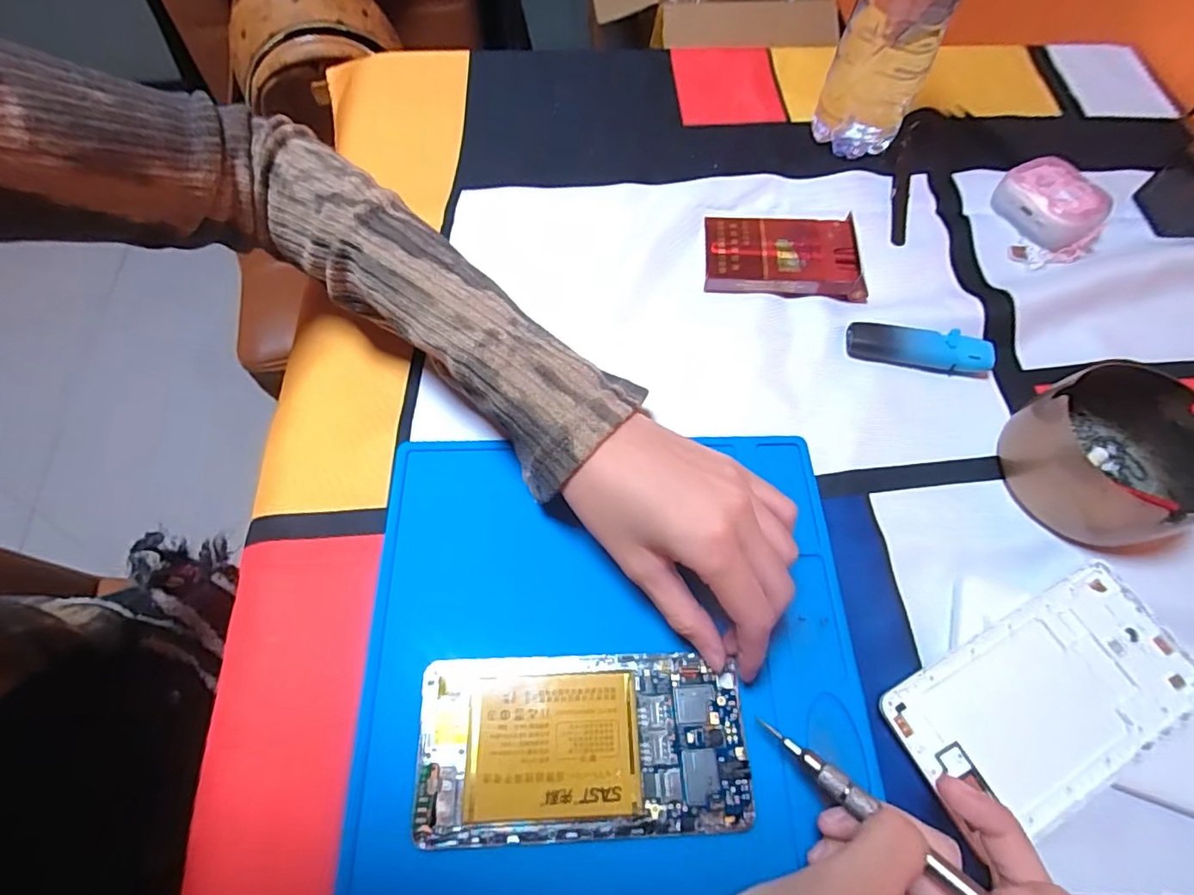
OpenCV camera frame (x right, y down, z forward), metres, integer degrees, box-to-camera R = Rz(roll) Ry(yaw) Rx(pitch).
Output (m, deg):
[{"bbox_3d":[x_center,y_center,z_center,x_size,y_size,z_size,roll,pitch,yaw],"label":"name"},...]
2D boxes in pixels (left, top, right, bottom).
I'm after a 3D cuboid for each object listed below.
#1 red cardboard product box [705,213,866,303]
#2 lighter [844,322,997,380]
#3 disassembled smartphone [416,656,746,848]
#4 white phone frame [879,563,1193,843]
[{"bbox_3d":[0.122,-0.127,0.368,0.099,0.016,0.056,4,63,1],"label":"red cardboard product box"},{"bbox_3d":[0.198,-0.062,0.342,0.084,0.011,0.026,8,64,3],"label":"lighter"},{"bbox_3d":[-0.006,0.129,0.242,0.140,0.006,0.071,-2,63,-1],"label":"disassembled smartphone"},{"bbox_3d":[0.203,0.113,0.251,0.142,0.004,0.073,-19,65,-11],"label":"white phone frame"}]

